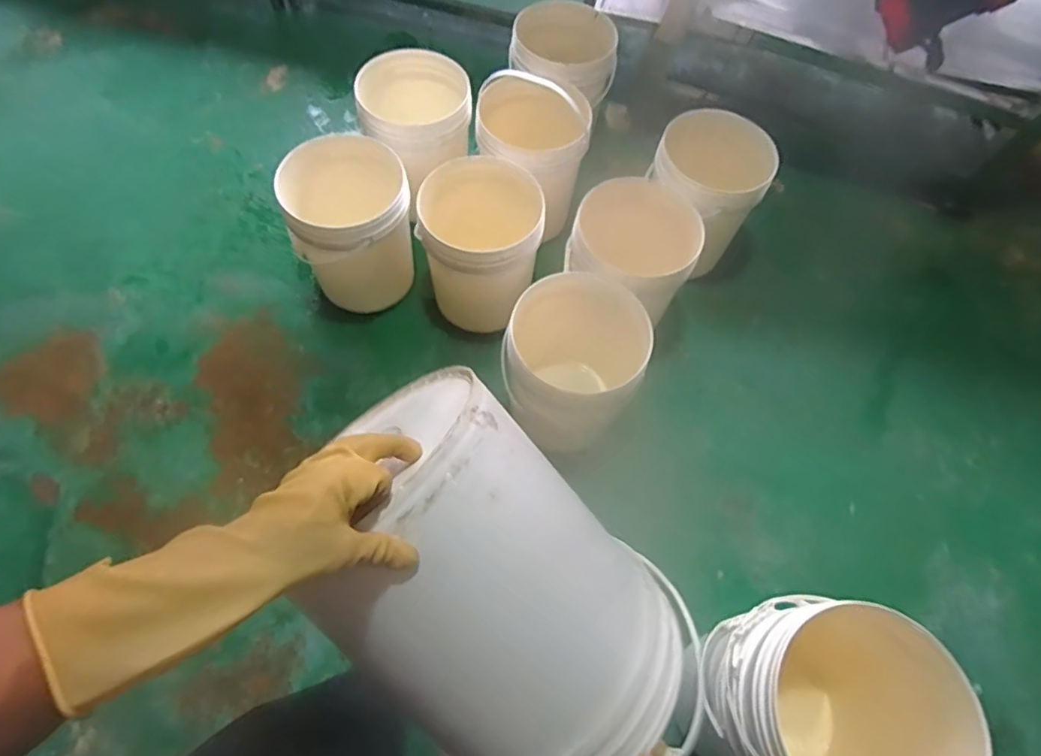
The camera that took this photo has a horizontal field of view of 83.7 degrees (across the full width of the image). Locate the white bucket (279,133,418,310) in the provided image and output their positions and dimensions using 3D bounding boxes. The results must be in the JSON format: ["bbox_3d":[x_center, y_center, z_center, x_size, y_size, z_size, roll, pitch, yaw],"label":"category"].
[{"bbox_3d":[-0.451,-0.406,1.585,0.305,0.393,0.285,1,63,-3],"label":"white bucket"}]

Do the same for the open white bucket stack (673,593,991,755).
[{"bbox_3d":[0.516,0.568,1.059,0.327,0.471,0.342,20,64,6],"label":"open white bucket stack"}]

